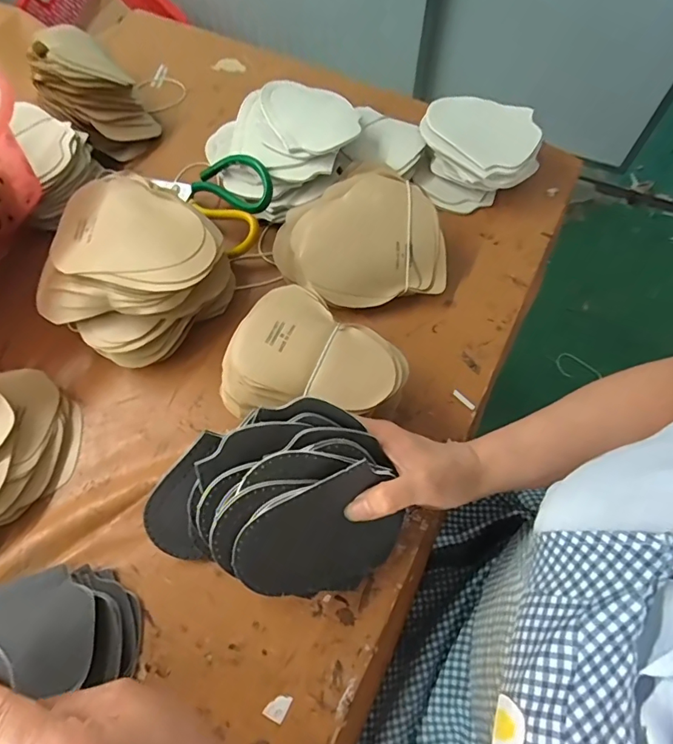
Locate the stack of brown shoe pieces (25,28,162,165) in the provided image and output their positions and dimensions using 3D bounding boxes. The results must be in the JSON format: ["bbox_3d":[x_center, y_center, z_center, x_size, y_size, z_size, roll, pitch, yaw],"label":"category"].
[{"bbox_3d":[-0.298,-0.336,0.581,0.108,0.098,0.143,-36,69,-16],"label":"stack of brown shoe pieces"}]

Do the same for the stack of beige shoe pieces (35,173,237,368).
[{"bbox_3d":[-0.185,-0.093,0.449,0.147,0.086,0.155,33,68,15],"label":"stack of beige shoe pieces"}]

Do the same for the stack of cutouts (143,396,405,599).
[{"bbox_3d":[-0.045,0.097,0.346,0.171,0.091,0.118,-12,65,-6],"label":"stack of cutouts"}]

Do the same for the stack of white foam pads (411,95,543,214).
[{"bbox_3d":[0.165,-0.257,0.564,0.135,0.067,0.119,10,64,4],"label":"stack of white foam pads"}]

